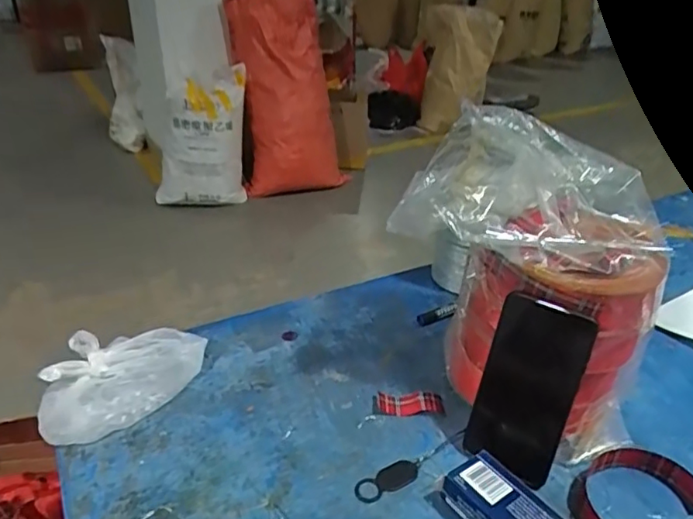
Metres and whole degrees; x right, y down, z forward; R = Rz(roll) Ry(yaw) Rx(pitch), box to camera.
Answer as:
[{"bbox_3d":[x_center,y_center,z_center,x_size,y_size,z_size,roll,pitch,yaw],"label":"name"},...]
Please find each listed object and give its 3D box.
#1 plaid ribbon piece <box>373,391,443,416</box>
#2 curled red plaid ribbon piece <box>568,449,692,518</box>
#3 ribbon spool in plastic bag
[{"bbox_3d":[0.063,0.148,0.585,0.071,0.005,0.030,1,31,1],"label":"plaid ribbon piece"},{"bbox_3d":[0.243,0.206,0.480,0.095,0.023,0.113,21,36,31],"label":"curled red plaid ribbon piece"},{"bbox_3d":[0.189,0.010,0.564,0.216,0.271,0.207,17,34,25],"label":"ribbon spool in plastic bag"}]

